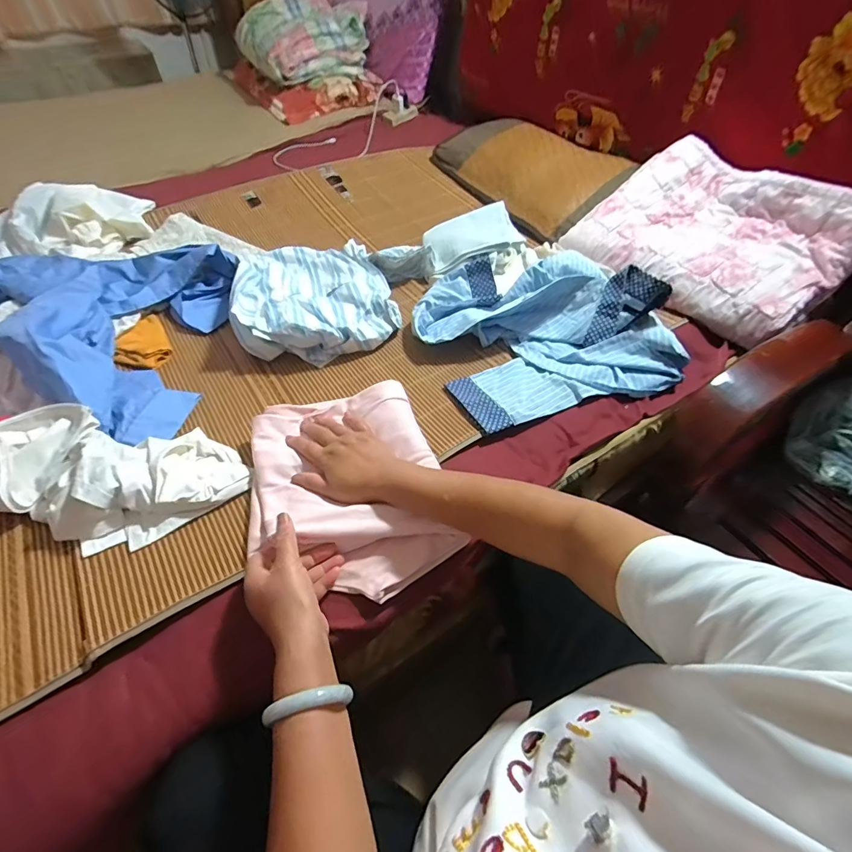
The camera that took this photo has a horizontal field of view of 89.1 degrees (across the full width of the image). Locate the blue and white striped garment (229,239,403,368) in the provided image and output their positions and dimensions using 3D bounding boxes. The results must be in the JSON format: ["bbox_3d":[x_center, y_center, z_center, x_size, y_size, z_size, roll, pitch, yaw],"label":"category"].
[{"bbox_3d":[-0.209,-0.250,0.799,0.262,0.079,0.322,-12,52,-13],"label":"blue and white striped garment"}]

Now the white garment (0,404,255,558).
[{"bbox_3d":[-0.393,0.060,0.530,0.331,0.066,0.167,3,50,-1],"label":"white garment"}]

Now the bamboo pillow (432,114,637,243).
[{"bbox_3d":[0.273,-0.683,1.132,0.325,0.061,0.556,-32,57,-1],"label":"bamboo pillow"}]

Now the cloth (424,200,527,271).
[{"bbox_3d":[0.102,-0.398,0.912,0.202,0.041,0.163,-15,49,6],"label":"cloth"}]

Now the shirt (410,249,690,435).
[{"bbox_3d":[0.190,-0.178,0.723,0.378,0.103,0.343,-13,52,-14],"label":"shirt"}]

